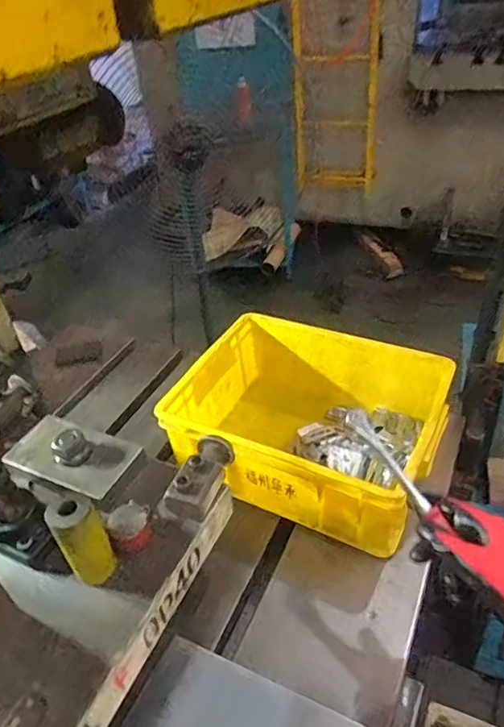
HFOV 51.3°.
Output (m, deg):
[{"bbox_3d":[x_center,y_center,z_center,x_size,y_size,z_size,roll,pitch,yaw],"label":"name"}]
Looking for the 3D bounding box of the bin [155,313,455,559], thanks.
[{"bbox_3d":[0.083,0.094,0.755,0.341,0.169,0.262,13,42,24],"label":"bin"}]

